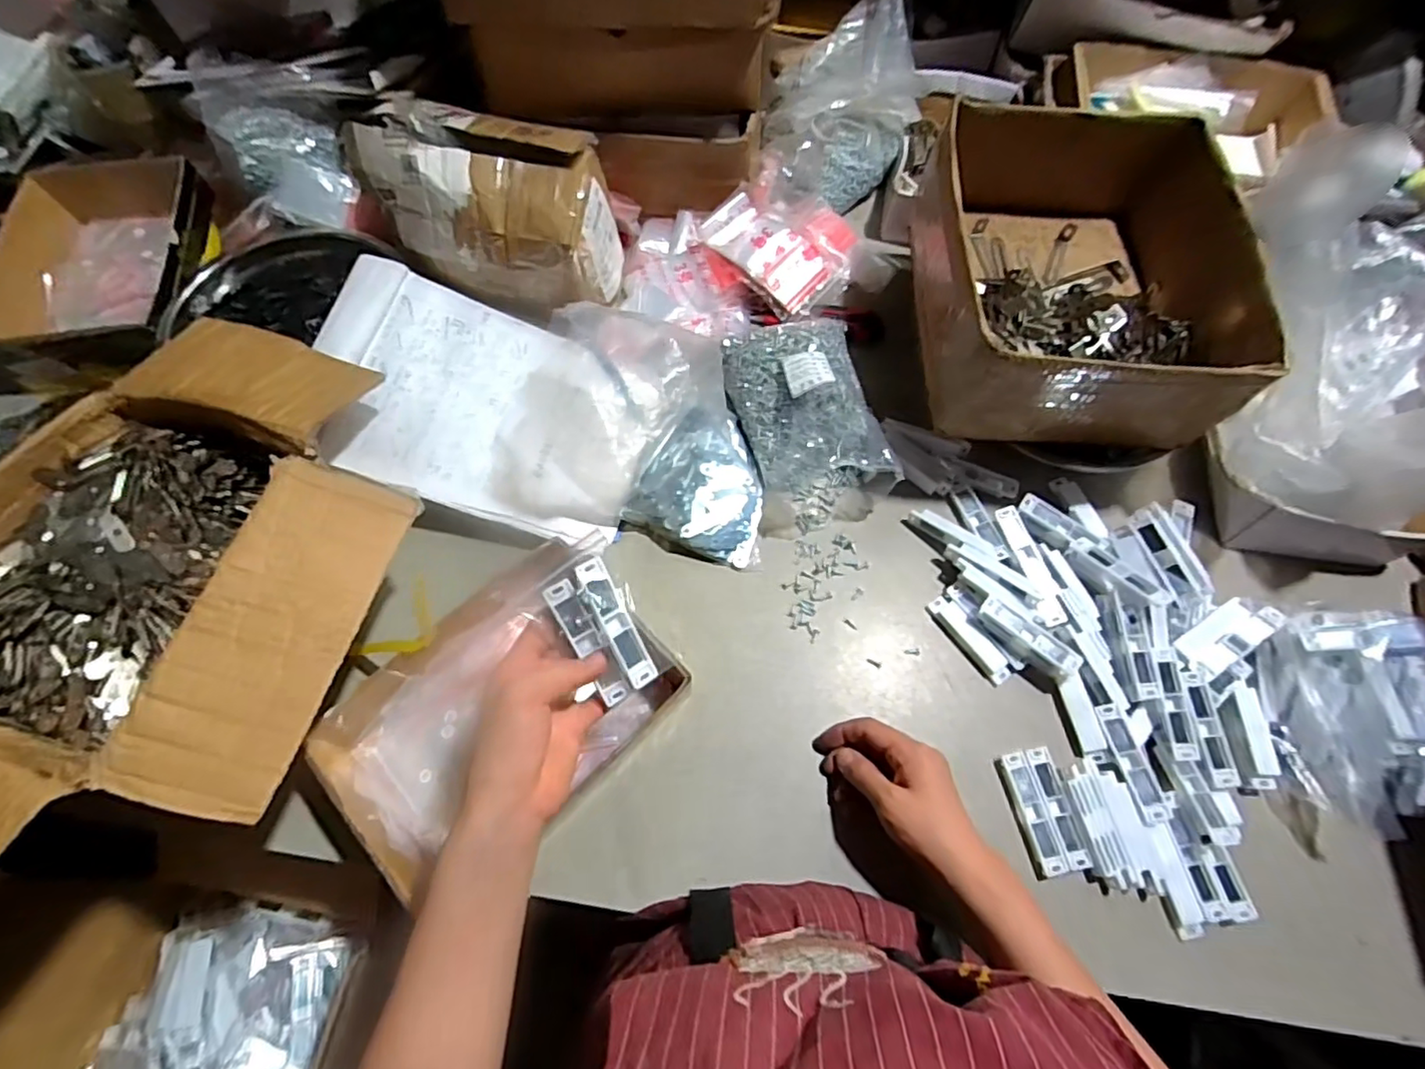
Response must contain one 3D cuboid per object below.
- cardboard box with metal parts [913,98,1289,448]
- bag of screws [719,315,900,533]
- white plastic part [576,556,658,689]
[{"bbox_3d":[0.337,-0.239,0.601,0.254,0.142,0.299,1,67,-1],"label":"cardboard box with metal parts"},{"bbox_3d":[0.097,-0.130,0.638,0.141,0.083,0.210,-10,67,-6],"label":"bag of screws"},{"bbox_3d":[-0.066,0.061,0.431,0.021,0.016,0.095,-28,101,-13],"label":"white plastic part"}]

